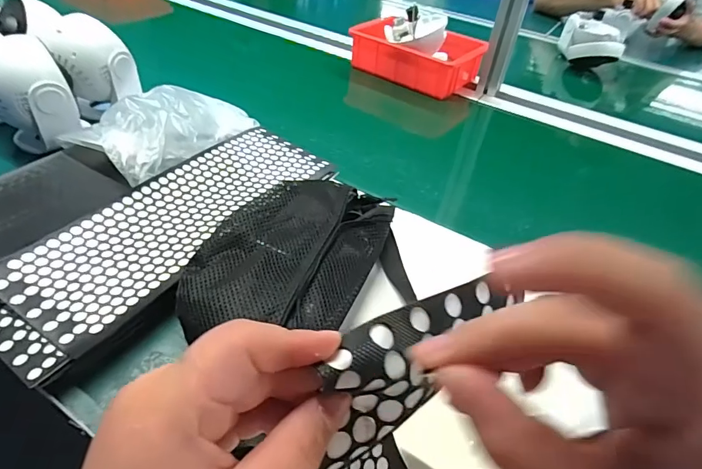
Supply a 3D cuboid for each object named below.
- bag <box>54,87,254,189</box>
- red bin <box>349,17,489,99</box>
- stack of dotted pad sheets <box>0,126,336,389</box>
[{"bbox_3d":[-0.229,-0.142,0.559,0.133,0.063,0.201,30,47,24],"label":"bag"},{"bbox_3d":[0.130,-0.363,0.878,0.245,0.079,0.129,25,45,19],"label":"red bin"},{"bbox_3d":[-0.181,-0.020,0.466,0.130,0.025,0.387,28,46,22],"label":"stack of dotted pad sheets"}]

